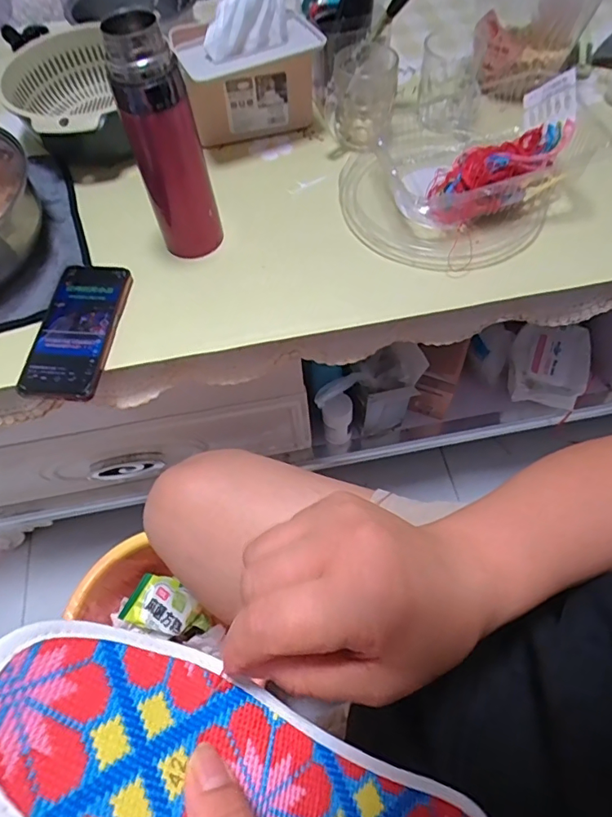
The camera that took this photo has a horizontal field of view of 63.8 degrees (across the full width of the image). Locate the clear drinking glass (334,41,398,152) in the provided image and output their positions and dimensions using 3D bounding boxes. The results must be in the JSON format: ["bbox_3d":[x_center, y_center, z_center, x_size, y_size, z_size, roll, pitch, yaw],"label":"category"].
[{"bbox_3d":[0.072,-0.389,0.619,0.078,0.086,0.085,5,59,5],"label":"clear drinking glass"}]

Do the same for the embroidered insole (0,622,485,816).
[{"bbox_3d":[-0.012,0.153,0.197,0.242,0.019,0.078,35,29,-21],"label":"embroidered insole"}]

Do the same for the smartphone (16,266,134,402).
[{"bbox_3d":[-0.234,-0.085,0.504,0.081,0.010,0.160,1,61,4],"label":"smartphone"}]

